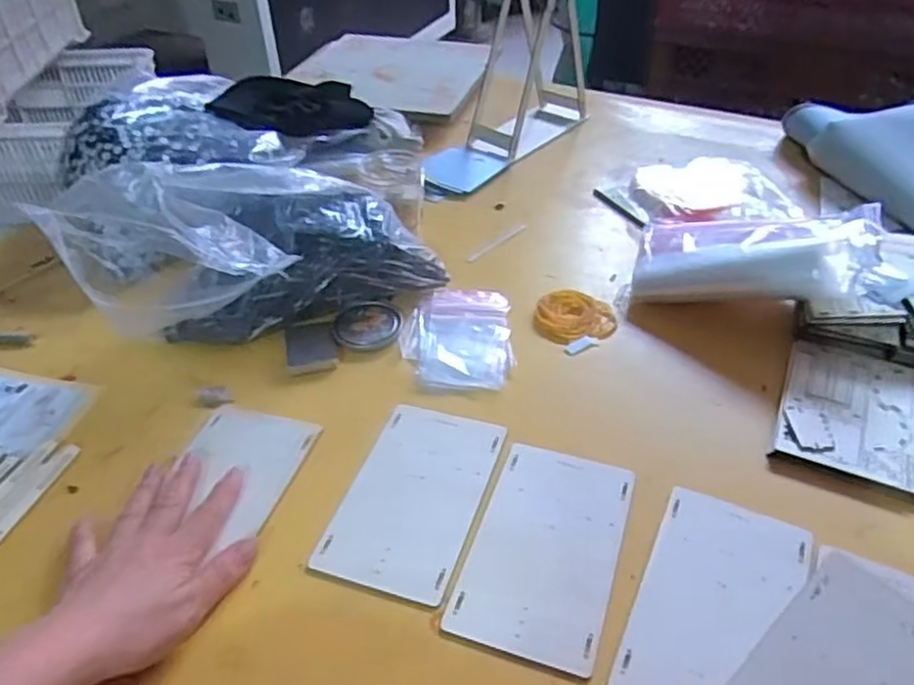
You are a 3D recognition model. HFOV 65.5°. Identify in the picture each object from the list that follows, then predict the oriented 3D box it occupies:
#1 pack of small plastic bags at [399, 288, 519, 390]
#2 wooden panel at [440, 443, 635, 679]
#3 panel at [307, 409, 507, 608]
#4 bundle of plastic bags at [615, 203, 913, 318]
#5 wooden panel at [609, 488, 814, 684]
[{"bbox_3d":[0.002,-0.008,0.677,0.103,0.010,0.133,3,40,6],"label":"pack of small plastic bags"},{"bbox_3d":[0.064,0.144,0.506,0.099,0.004,0.167,12,42,16],"label":"wooden panel"},{"bbox_3d":[-0.031,0.114,0.544,0.099,0.004,0.167,12,42,15],"label":"panel"},{"bbox_3d":[0.302,-0.082,0.702,0.247,0.060,0.147,3,37,33],"label":"bundle of plastic bags"},{"bbox_3d":[0.171,0.170,0.466,0.096,0.008,0.170,13,41,24],"label":"wooden panel"}]

